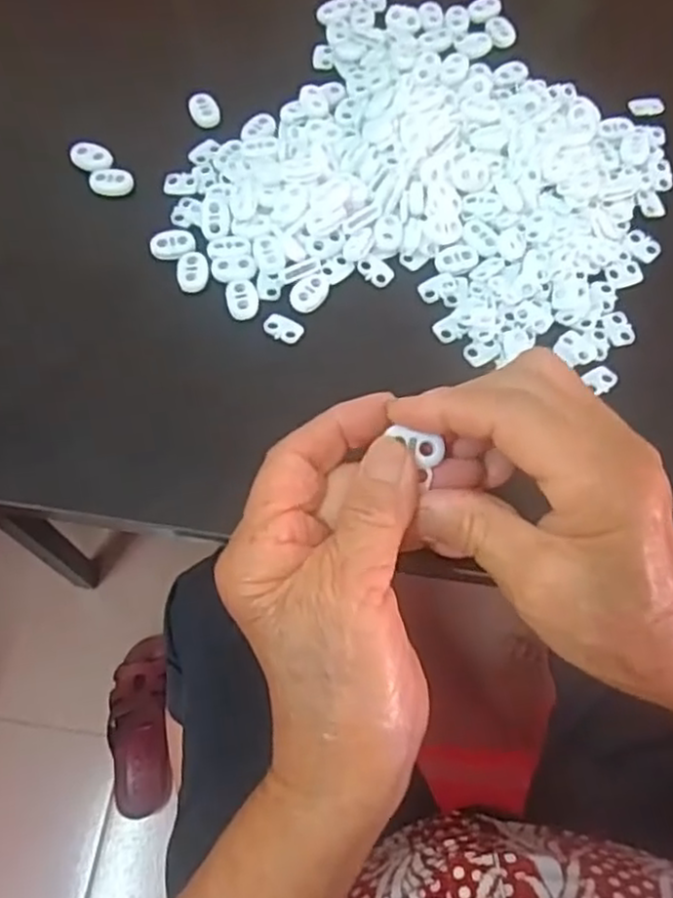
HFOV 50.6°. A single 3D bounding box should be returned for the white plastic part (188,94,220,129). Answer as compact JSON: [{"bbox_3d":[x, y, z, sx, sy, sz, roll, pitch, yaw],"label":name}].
[{"bbox_3d":[-0.074,-0.191,0.401,0.016,0.005,0.022,-13,67,-6],"label":"white plastic part"}]

